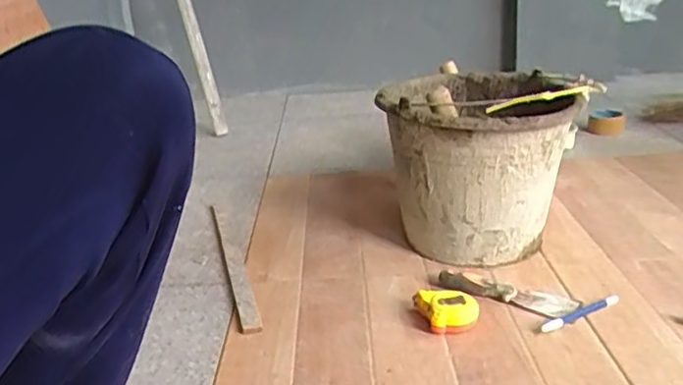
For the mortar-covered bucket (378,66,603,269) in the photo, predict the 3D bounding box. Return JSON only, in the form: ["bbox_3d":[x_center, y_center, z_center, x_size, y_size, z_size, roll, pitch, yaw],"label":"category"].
[{"bbox_3d":[0.234,-0.056,1.126,0.301,0.271,0.360,0,21,11],"label":"mortar-covered bucket"}]

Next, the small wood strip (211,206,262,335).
[{"bbox_3d":[-0.181,0.114,1.106,0.030,0.016,0.457,-9,21,-13],"label":"small wood strip"}]

